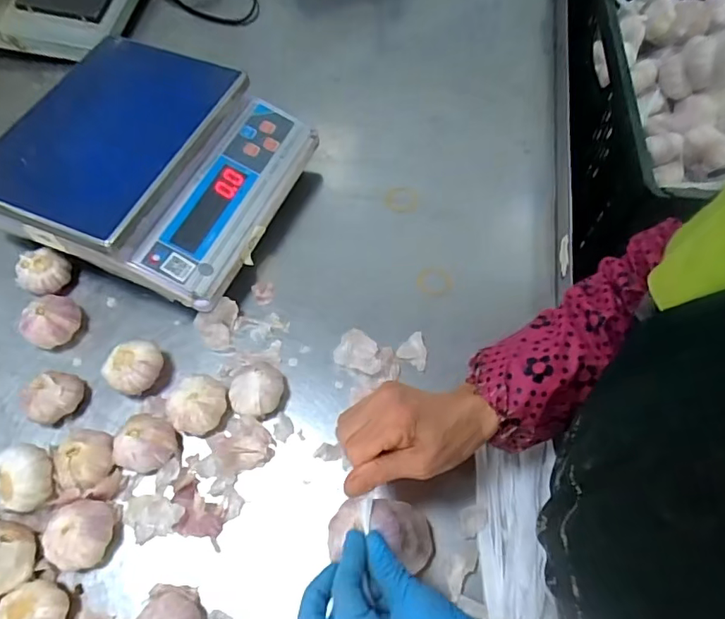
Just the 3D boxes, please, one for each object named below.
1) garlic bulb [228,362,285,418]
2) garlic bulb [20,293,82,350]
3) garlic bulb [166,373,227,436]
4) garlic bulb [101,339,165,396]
[{"bbox_3d":[-0.109,0.084,0.534,0.056,0.034,0.048,-34,67,-16],"label":"garlic bulb"},{"bbox_3d":[-0.349,0.014,0.579,0.057,0.036,0.055,0,62,0],"label":"garlic bulb"},{"bbox_3d":[-0.167,0.097,0.528,0.053,0.039,0.055,0,62,0],"label":"garlic bulb"},{"bbox_3d":[-0.241,0.064,0.549,0.053,0.041,0.054,0,62,0],"label":"garlic bulb"}]

